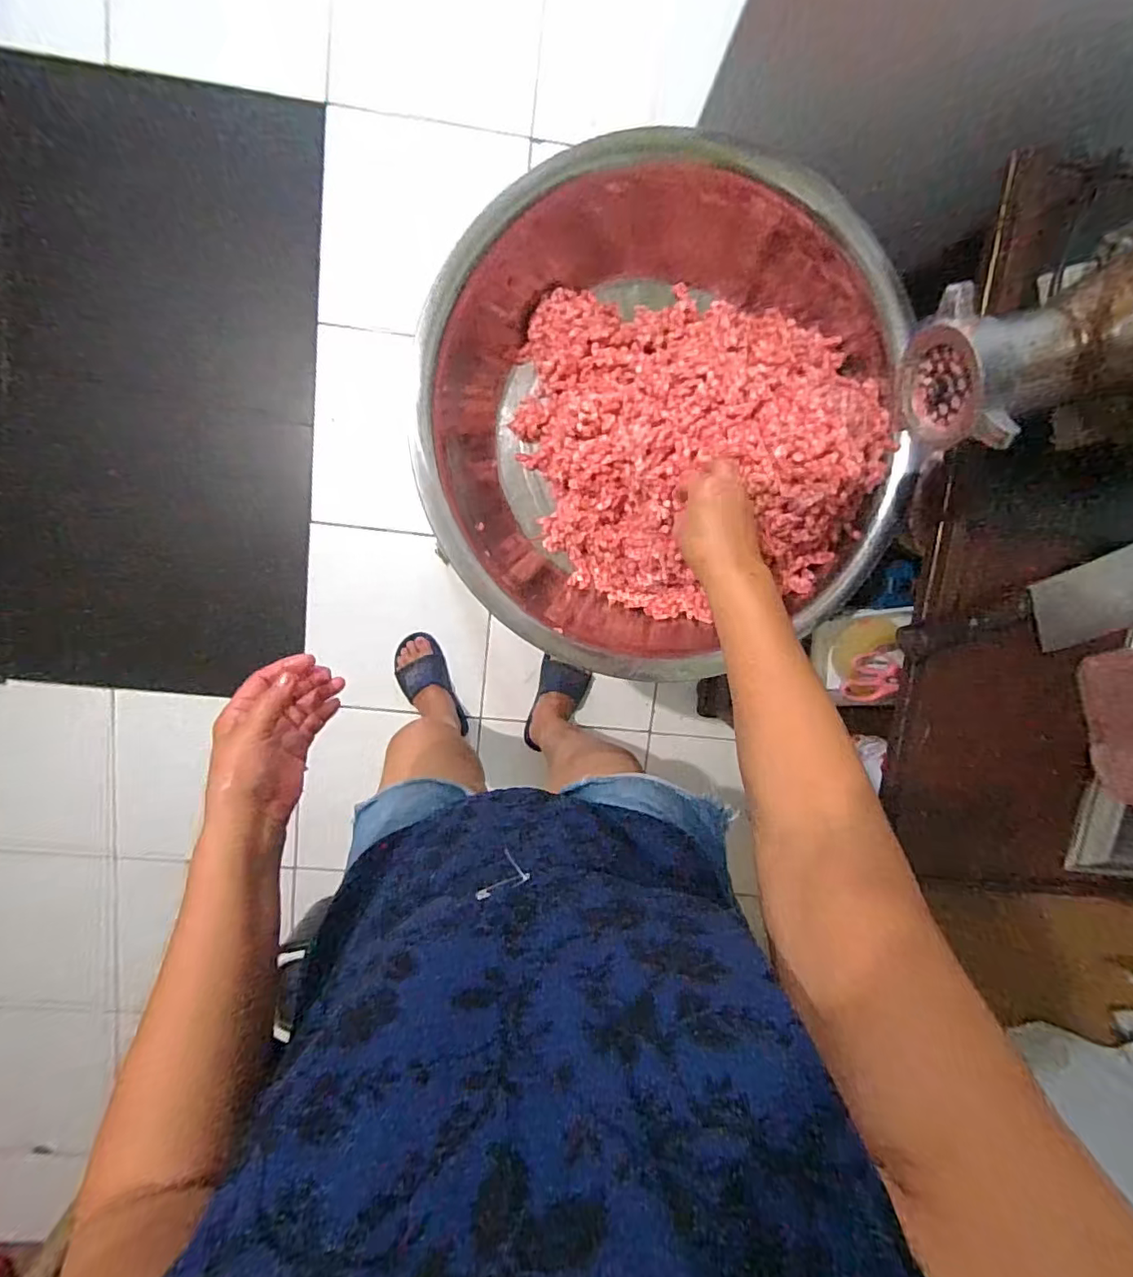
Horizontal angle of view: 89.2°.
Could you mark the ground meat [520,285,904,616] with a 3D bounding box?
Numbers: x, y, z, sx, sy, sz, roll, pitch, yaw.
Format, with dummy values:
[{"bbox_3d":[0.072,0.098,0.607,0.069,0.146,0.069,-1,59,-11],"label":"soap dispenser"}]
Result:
[{"bbox_3d":[0.161,-0.230,0.693,0.396,0.255,0.416,-7,99,-3],"label":"ground meat"}]

